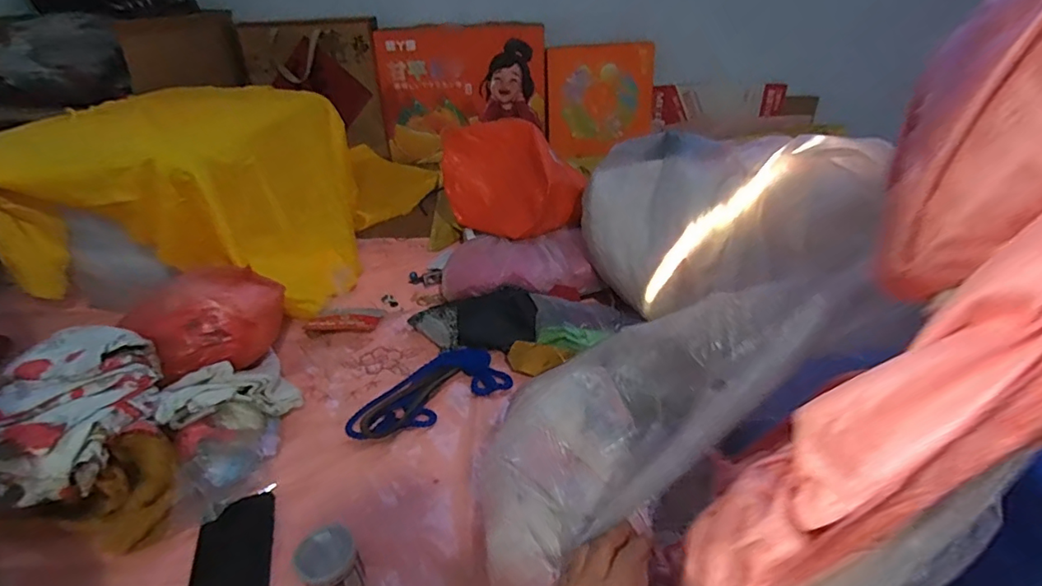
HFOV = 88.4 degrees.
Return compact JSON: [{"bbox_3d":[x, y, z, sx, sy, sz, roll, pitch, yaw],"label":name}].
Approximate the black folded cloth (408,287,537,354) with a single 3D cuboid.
[{"bbox_3d":[-0.077,0.045,0.852,0.201,0.059,0.103,-1,32,1],"label":"black folded cloth"}]

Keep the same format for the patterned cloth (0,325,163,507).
[{"bbox_3d":[-0.490,0.117,0.583,0.166,0.077,0.213,-7,33,-8],"label":"patterned cloth"}]

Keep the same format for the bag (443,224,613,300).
[{"bbox_3d":[-0.006,-0.053,0.926,0.259,0.078,0.146,-3,32,-2],"label":"bag"}]

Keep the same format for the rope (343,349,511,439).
[{"bbox_3d":[-0.129,0.141,0.741,0.215,0.030,0.096,-25,39,-32],"label":"rope"}]

